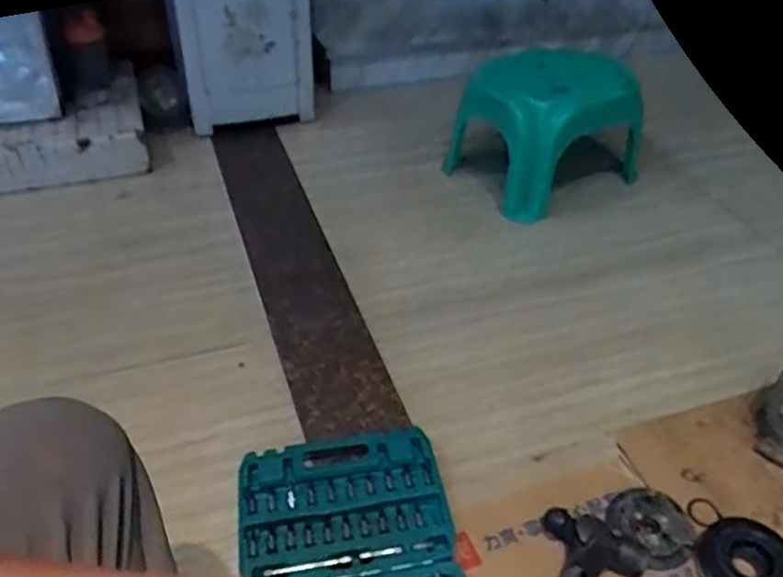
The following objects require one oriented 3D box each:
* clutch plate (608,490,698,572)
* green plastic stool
[{"bbox_3d":[0.323,0.294,0.887,0.100,0.011,0.104,2,35,-1],"label":"clutch plate"},{"bbox_3d":[0.359,-0.369,1.579,0.355,0.298,0.295,-18,44,-22],"label":"green plastic stool"}]

